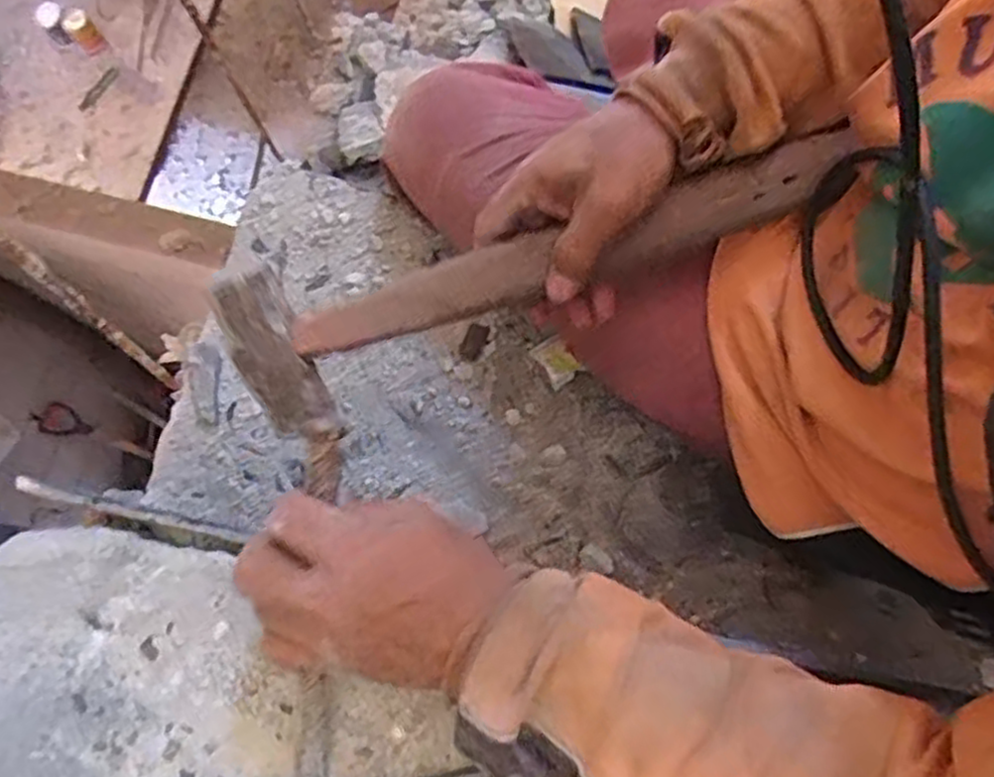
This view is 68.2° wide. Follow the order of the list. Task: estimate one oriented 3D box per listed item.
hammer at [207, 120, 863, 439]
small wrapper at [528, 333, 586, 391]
[{"bbox_3d":[0.025,-0.069,0.402,0.352,0.049,0.082,-19,78,1],"label":"hammer"},{"bbox_3d":[0.047,-0.022,0.580,0.027,0.011,0.037,-35,80,-7],"label":"small wrapper"}]

